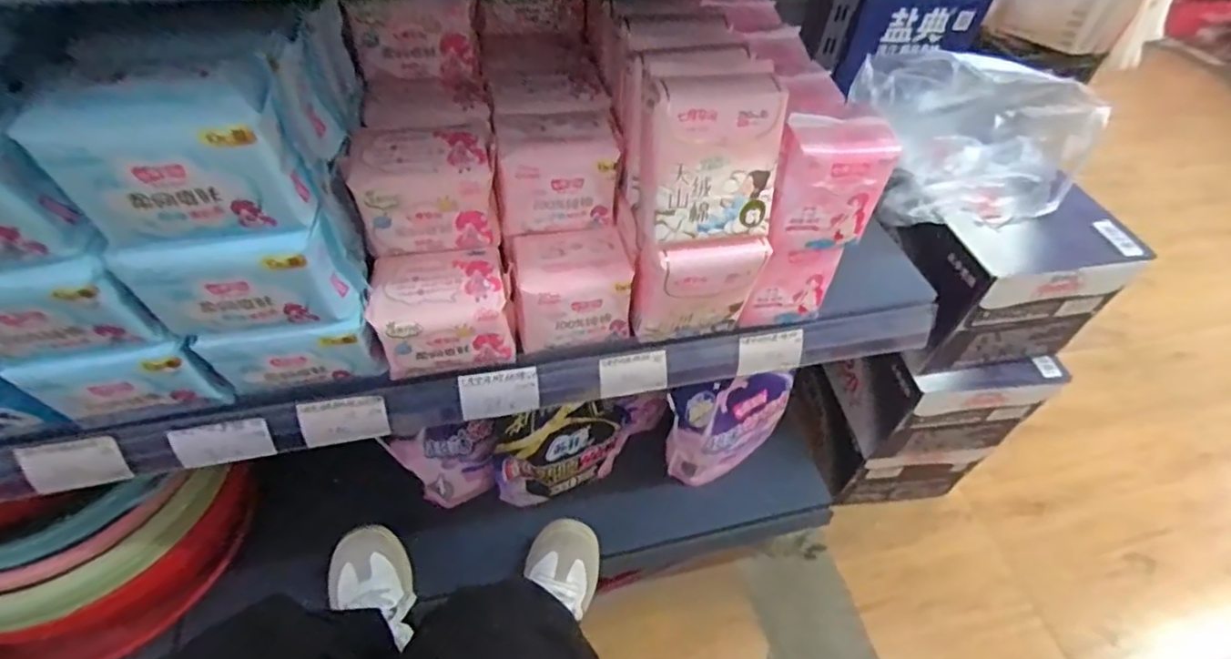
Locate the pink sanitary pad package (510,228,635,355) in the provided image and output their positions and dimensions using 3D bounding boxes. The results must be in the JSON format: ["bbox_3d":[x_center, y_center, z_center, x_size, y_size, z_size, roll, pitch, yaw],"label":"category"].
[{"bbox_3d":[-0.040,-0.039,0.534,0.099,0.070,0.073,-9,51,-13],"label":"pink sanitary pad package"}]

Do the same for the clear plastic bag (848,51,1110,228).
[{"bbox_3d":[0.445,-0.244,0.737,0.274,0.138,0.189,-7,50,-12],"label":"clear plastic bag"}]

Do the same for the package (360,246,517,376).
[{"bbox_3d":[-0.143,-0.013,0.502,0.102,0.074,0.065,-7,50,-11],"label":"package"}]

